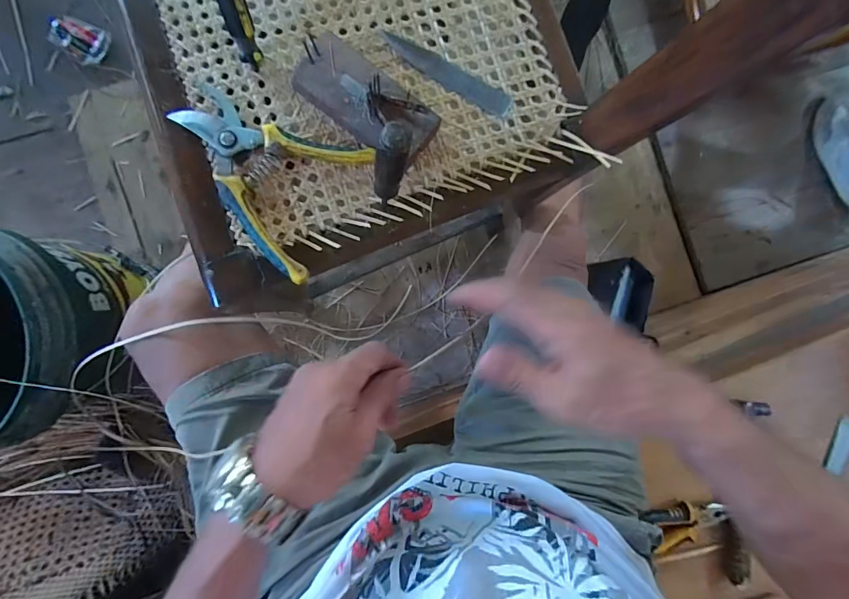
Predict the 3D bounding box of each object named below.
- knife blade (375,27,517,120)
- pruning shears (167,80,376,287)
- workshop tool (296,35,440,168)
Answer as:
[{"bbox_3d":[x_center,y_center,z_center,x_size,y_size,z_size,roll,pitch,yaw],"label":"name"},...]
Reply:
[{"bbox_3d":[0.021,-0.214,0.373,0.136,0.004,0.025,28,85,-3],"label":"knife blade"},{"bbox_3d":[-0.149,-0.113,0.353,0.167,0.020,0.128,31,86,0],"label":"pruning shears"},{"bbox_3d":[-0.052,-0.176,0.355,0.124,0.032,0.060,37,86,0],"label":"workshop tool"}]

